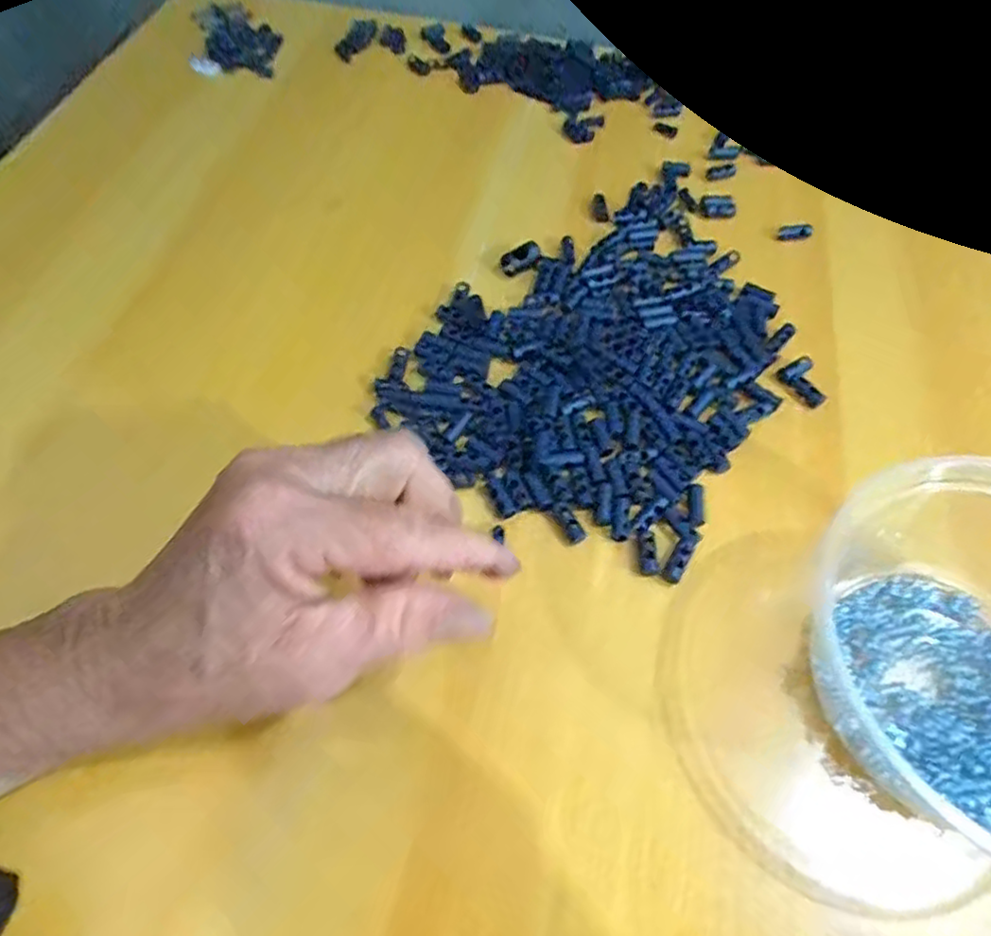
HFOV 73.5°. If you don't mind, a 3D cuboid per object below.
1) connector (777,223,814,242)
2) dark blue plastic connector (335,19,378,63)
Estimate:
[{"bbox_3d":[0.176,-0.139,0.390,0.022,0.004,0.010,-10,59,-10],"label":"connector"},{"bbox_3d":[-0.098,-0.300,0.466,0.016,0.007,0.046,23,59,11],"label":"dark blue plastic connector"}]

